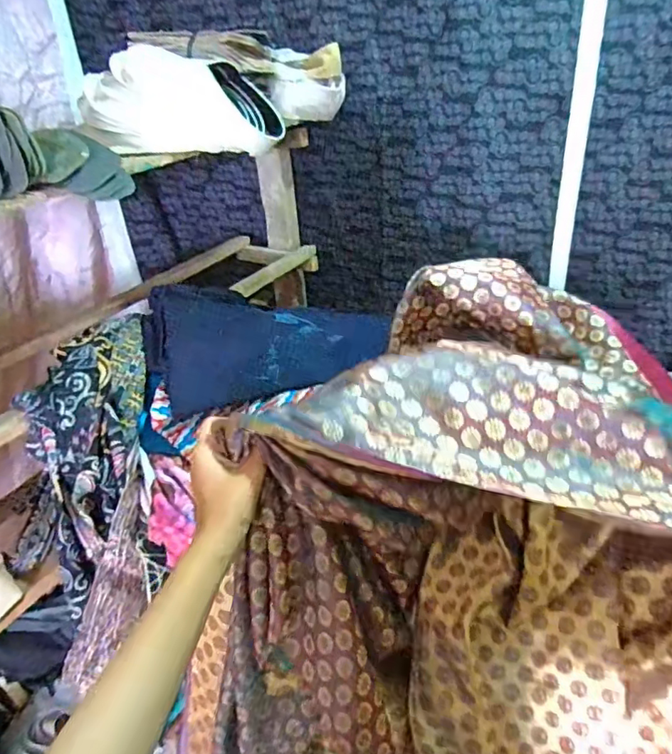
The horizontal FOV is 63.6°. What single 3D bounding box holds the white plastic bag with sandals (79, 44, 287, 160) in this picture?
[{"bbox_3d":[-0.219,-0.375,0.748,0.272,0.113,0.097,-4,30,-2],"label":"white plastic bag with sandals"}]

